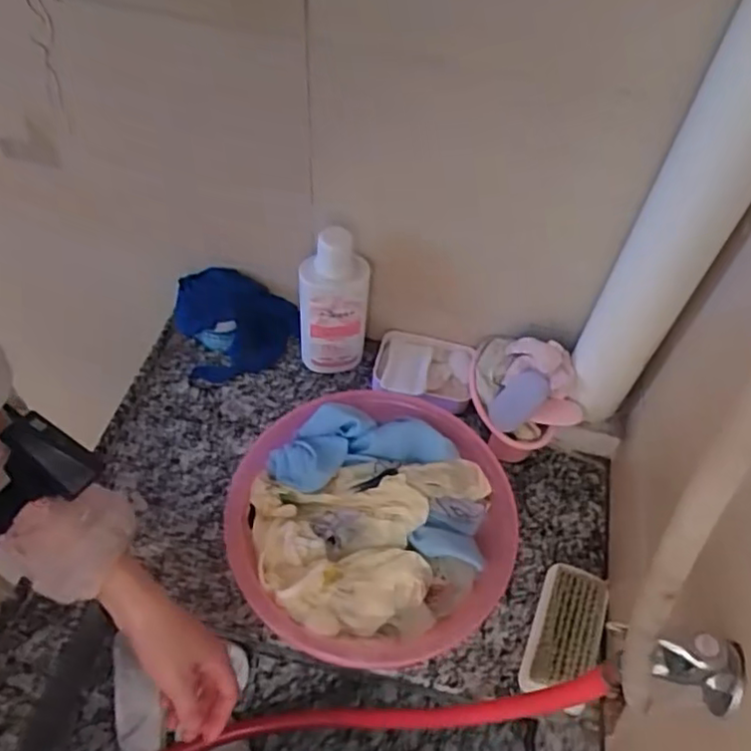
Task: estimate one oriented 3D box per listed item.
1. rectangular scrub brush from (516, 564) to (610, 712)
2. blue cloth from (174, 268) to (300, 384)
[{"bbox_3d":[0.192,0.257,0.657,0.065,0.046,0.138,20,55,11],"label":"rectangular scrub brush"},{"bbox_3d":[-0.175,-0.071,0.834,0.154,0.089,0.118,-13,55,-12],"label":"blue cloth"}]

